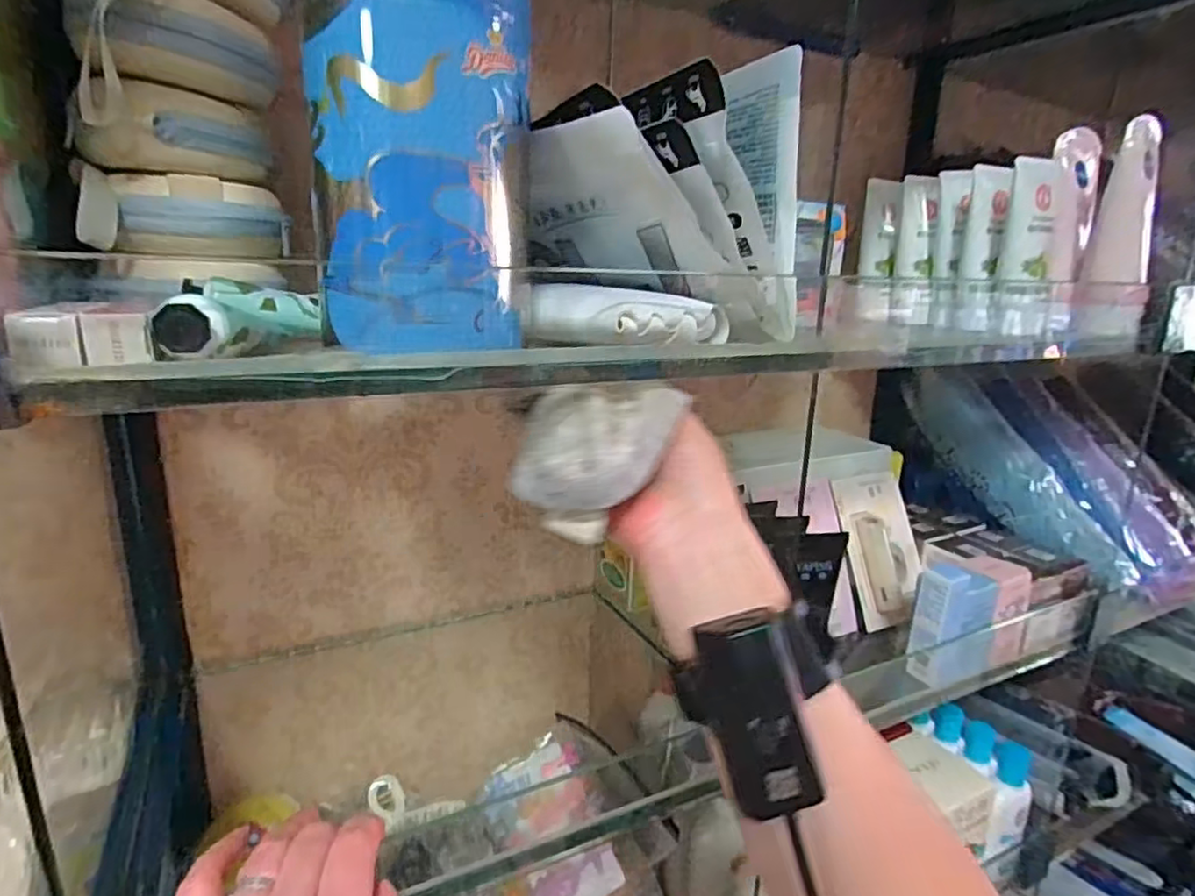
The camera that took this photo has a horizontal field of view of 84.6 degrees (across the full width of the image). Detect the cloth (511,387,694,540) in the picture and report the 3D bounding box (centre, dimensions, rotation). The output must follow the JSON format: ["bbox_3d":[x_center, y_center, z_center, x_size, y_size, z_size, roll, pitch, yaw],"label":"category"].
[{"bbox_3d":[0.000,0.005,0.299,0.076,0.060,0.047,2,15,0],"label":"cloth"}]

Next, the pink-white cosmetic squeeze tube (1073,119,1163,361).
[{"bbox_3d":[0.401,-0.155,0.499,0.046,0.163,0.041,14,19,38],"label":"pink-white cosmetic squeeze tube"}]

